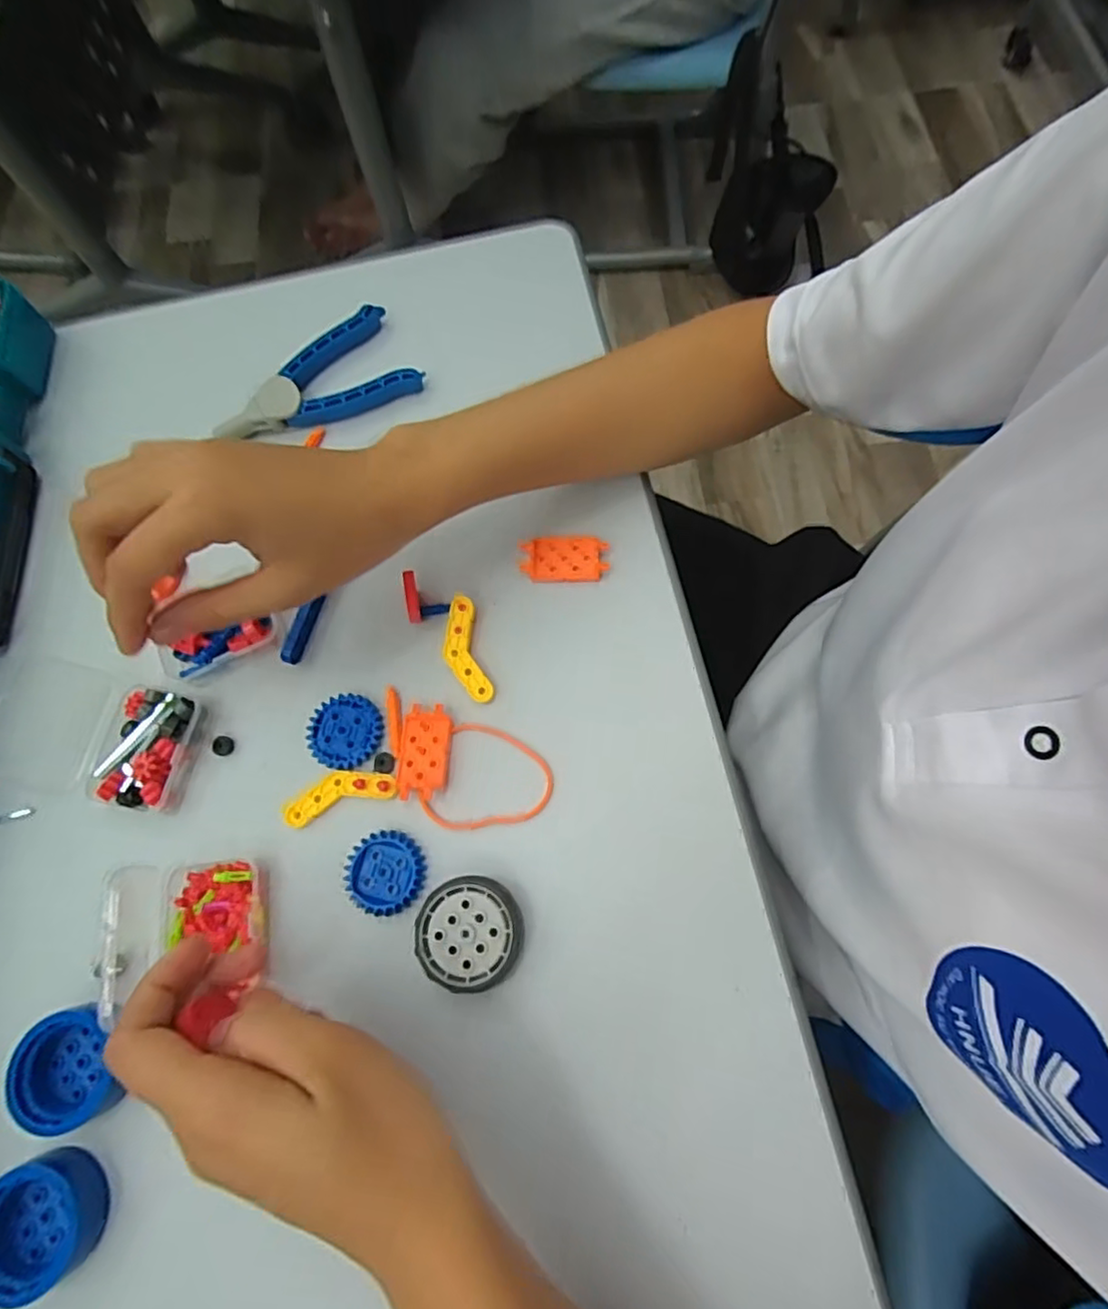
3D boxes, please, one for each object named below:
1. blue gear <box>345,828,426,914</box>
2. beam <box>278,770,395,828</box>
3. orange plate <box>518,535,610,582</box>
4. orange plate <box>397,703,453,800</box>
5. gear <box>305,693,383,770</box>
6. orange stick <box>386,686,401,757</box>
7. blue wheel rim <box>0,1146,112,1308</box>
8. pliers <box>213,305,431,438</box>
[{"bbox_3d":[-0.085,0.108,0.312,0.038,0.004,0.038,7,73,4],"label":"blue gear"},{"bbox_3d":[-0.112,0.071,0.326,0.058,0.005,0.021,-16,72,-3],"label":"beam"},{"bbox_3d":[0.006,-0.055,0.358,0.049,0.006,0.027,-1,72,2],"label":"orange plate"},{"bbox_3d":[-0.067,0.051,0.328,0.026,0.006,0.048,3,72,3],"label":"orange plate"},{"bbox_3d":[-0.112,0.040,0.334,0.039,0.004,0.038,5,72,4],"label":"gear"},{"bbox_3d":[-0.085,0.035,0.337,0.007,0.004,0.037,-8,72,-1],"label":"orange stick"},{"bbox_3d":[-0.222,0.246,0.273,0.044,0.026,0.047,-1,72,2],"label":"blue wheel rim"},{"bbox_3d":[-0.150,-0.172,0.392,0.123,0.013,0.063,-21,73,-5],"label":"pliers"}]

